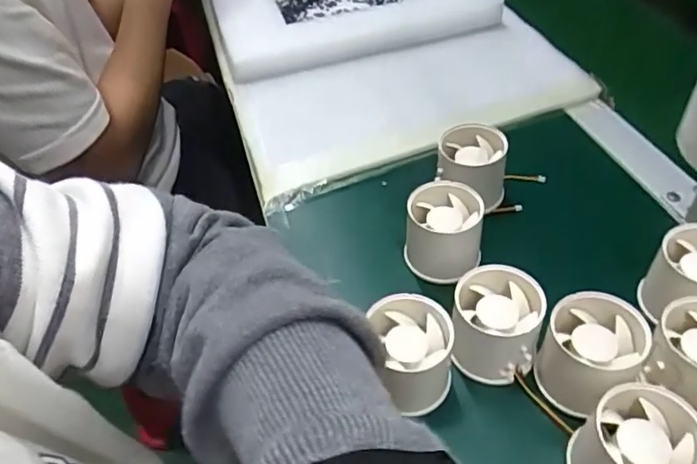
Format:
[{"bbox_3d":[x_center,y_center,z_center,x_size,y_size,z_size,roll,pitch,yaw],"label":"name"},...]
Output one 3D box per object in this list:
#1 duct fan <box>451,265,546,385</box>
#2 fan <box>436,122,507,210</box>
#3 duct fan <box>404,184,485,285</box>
[{"bbox_3d":[0.088,0.056,0.343,0.052,0.046,0.055,7,46,11],"label":"duct fan"},{"bbox_3d":[0.096,-0.051,0.444,0.052,0.044,0.053,-1,45,4],"label":"fan"},{"bbox_3d":[0.068,-0.002,0.399,0.050,0.049,0.049,6,46,11],"label":"duct fan"}]

